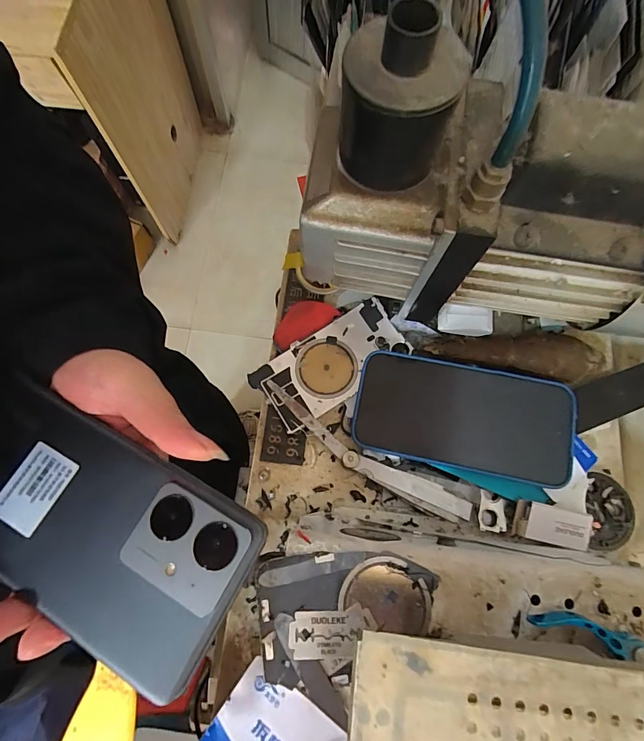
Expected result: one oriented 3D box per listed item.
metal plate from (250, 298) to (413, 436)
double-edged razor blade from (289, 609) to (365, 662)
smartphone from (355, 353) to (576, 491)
[{"bbox_3d":[0.008,-0.006,0.323,0.125,0.009,0.062,-35,81,-8],"label":"metal plate"},{"bbox_3d":[0.003,0.146,0.208,0.040,0.004,0.022,1,71,-6],"label":"double-edged razor blade"},{"bbox_3d":[0.109,0.035,0.296,0.163,0.008,0.083,10,75,8],"label":"smartphone"}]

